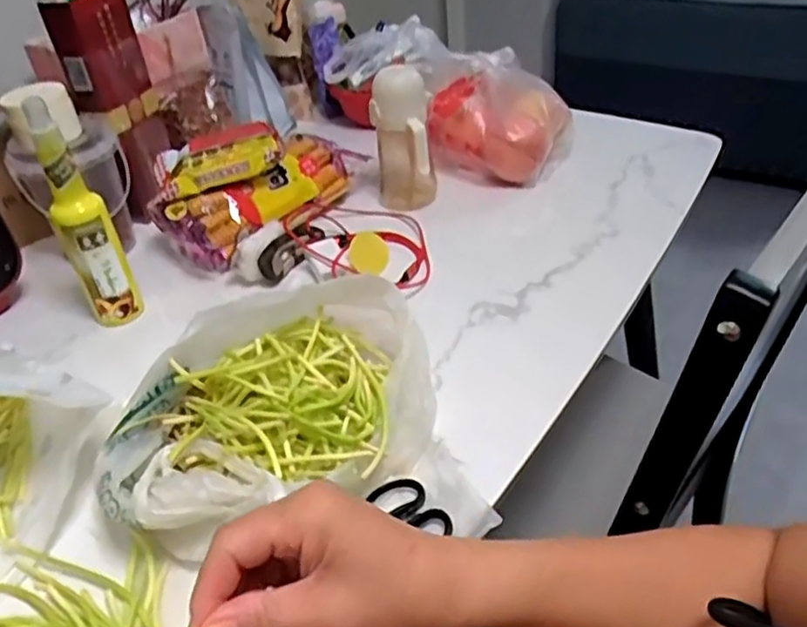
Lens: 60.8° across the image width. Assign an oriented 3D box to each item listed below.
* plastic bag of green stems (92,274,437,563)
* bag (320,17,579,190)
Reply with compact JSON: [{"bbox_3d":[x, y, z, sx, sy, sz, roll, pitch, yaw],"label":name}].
[{"bbox_3d":[-0.102,0.074,0.546,0.268,0.082,0.192,-15,38,-11],"label":"plastic bag of green stems"},{"bbox_3d":[0.060,-0.316,0.978,0.169,0.133,0.389,-31,57,-29],"label":"bag"}]

